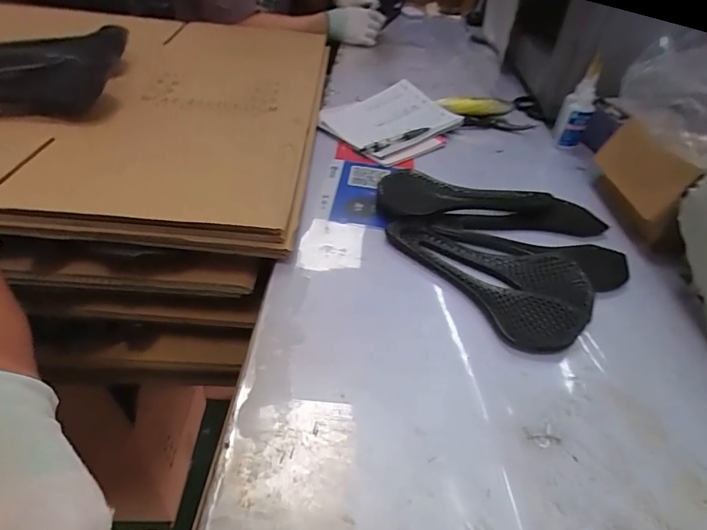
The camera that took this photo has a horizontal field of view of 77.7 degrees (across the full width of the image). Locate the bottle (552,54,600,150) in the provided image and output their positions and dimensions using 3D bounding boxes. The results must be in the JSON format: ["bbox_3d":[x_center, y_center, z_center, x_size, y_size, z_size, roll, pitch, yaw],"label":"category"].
[{"bbox_3d":[0.359,-0.254,0.699,0.049,0.121,0.050,22,43,18],"label":"bottle"}]

